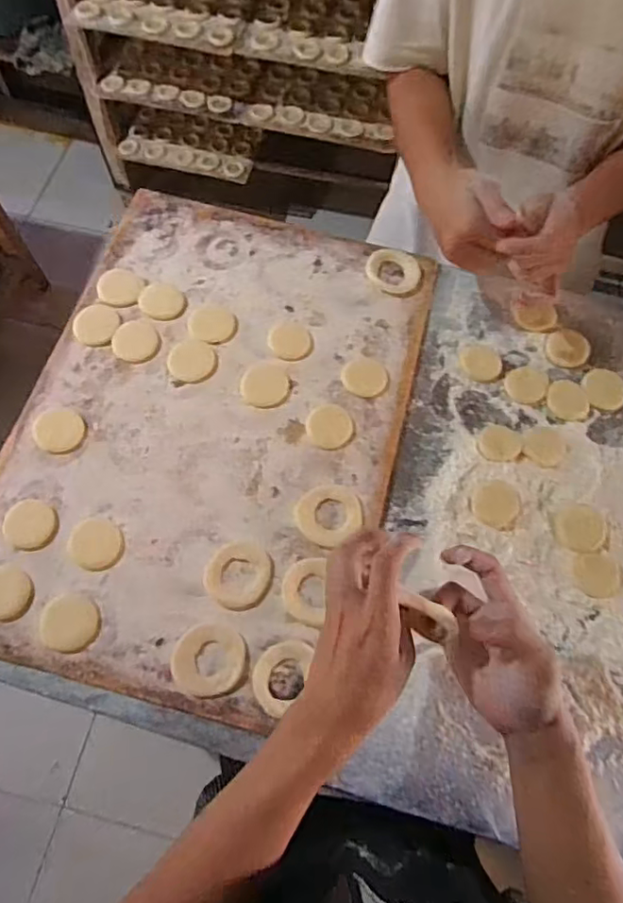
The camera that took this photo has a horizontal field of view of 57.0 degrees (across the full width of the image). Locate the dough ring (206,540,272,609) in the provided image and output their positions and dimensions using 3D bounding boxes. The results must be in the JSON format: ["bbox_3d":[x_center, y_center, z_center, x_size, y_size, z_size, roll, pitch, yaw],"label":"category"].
[{"bbox_3d":[-0.075,0.126,0.594,0.065,0.011,0.067,1,67,-1],"label":"dough ring"}]

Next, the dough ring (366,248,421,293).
[{"bbox_3d":[0.108,-0.238,0.753,0.071,0.008,0.064,11,67,3],"label":"dough ring"}]

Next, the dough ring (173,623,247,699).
[{"bbox_3d":[-0.100,0.203,0.561,0.069,0.011,0.065,1,67,-1],"label":"dough ring"}]

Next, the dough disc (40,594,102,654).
[{"bbox_3d":[-0.239,0.170,0.569,0.057,0.004,0.053,1,67,-1],"label":"dough disc"}]

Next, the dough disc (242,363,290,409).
[{"bbox_3d":[-0.055,-0.079,0.682,0.057,0.004,0.057,1,67,-1],"label":"dough disc"}]

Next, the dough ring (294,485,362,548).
[{"bbox_3d":[0.019,0.066,0.623,0.069,0.010,0.061,-33,72,-14],"label":"dough ring"}]

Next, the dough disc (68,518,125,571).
[{"bbox_3d":[-0.227,0.098,0.607,0.052,0.005,0.059,-35,72,-15],"label":"dough disc"}]

